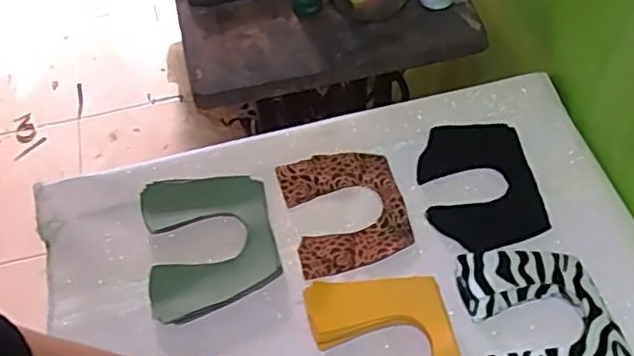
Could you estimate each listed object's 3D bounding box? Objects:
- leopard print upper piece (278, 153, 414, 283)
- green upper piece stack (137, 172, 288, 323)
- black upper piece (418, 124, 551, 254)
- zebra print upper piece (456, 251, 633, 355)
[{"bbox_3d":[0.030,0.033,0.694,0.120,0.007,0.137,-14,60,-5],"label":"leopard print upper piece"},{"bbox_3d":[-0.110,0.064,0.667,0.127,0.014,0.154,-13,57,-5],"label":"green upper piece stack"},{"bbox_3d":[0.174,0.009,0.699,0.116,0.008,0.149,-10,62,0],"label":"black upper piece"},{"bbox_3d":[0.211,0.131,0.609,0.124,0.009,0.152,-13,57,-2],"label":"zebra print upper piece"}]

